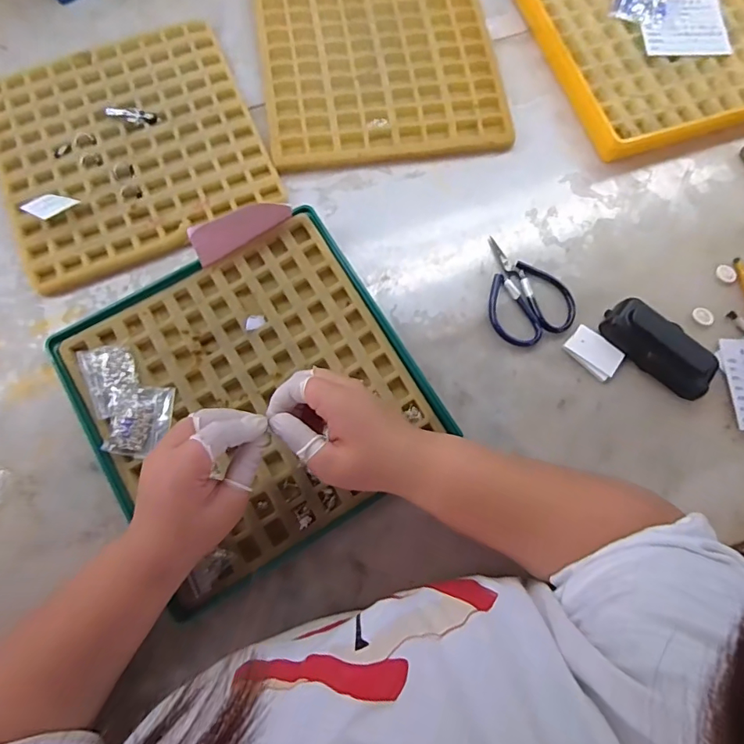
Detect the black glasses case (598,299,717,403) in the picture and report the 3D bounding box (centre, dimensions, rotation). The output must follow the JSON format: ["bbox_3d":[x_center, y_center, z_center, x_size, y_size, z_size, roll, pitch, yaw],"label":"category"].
[{"bbox_3d":[0.275,-0.025,0.465,0.109,0.031,0.049,35,77,8],"label":"black glasses case"}]

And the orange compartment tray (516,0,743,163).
[{"bbox_3d":[0.336,-0.397,0.564,0.288,0.028,0.291,-21,76,-6],"label":"orange compartment tray"}]

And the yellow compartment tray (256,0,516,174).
[{"bbox_3d":[0.008,-0.353,0.552,0.256,0.014,0.264,-8,75,-3],"label":"yellow compartment tray"}]

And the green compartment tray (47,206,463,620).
[{"bbox_3d":[-0.100,0.013,0.432,0.279,0.027,0.269,-32,78,-9],"label":"green compartment tray"}]

